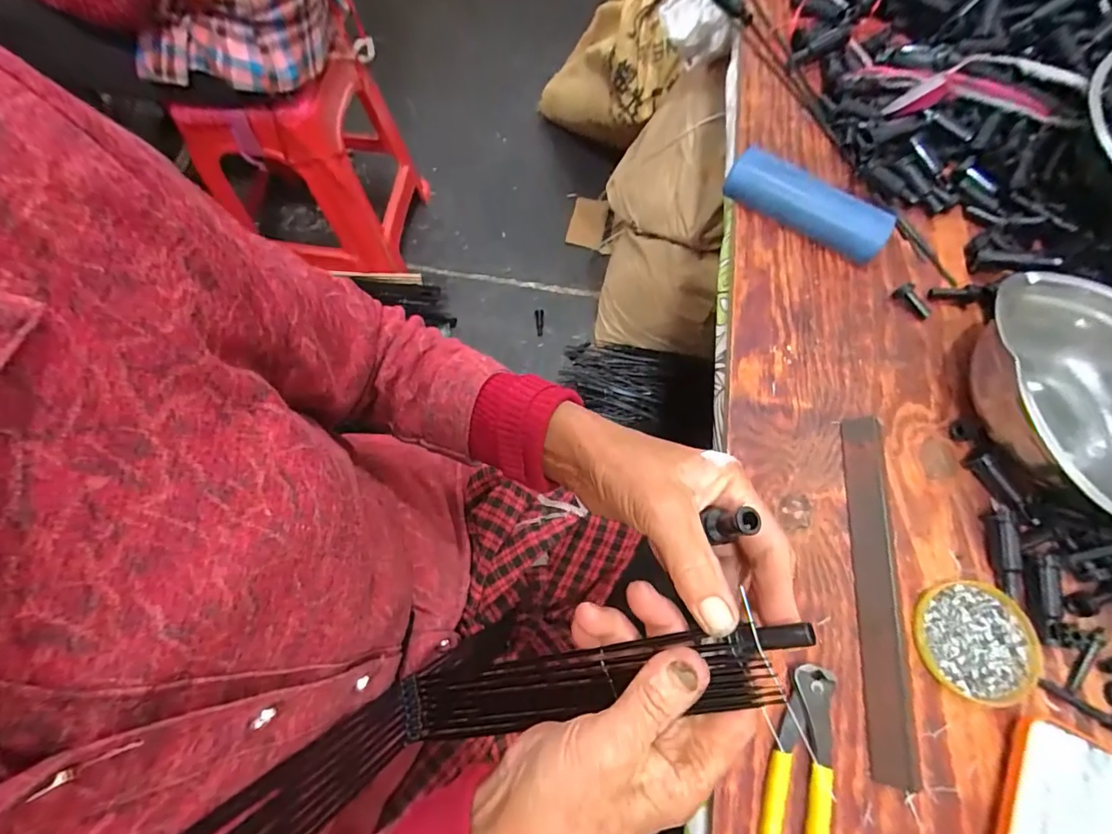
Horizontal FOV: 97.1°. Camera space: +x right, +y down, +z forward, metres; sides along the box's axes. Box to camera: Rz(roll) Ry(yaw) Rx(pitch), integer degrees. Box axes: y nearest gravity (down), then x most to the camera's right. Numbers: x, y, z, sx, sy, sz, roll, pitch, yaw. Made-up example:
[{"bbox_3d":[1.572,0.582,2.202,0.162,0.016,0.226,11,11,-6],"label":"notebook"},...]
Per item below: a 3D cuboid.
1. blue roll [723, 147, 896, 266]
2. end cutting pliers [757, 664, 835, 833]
[{"bbox_3d":[0.254,-0.215,0.495,0.162,0.037,0.051,32,73,10],"label":"blue roll"},{"bbox_3d":[0.164,0.258,0.335,0.045,0.017,0.162,15,71,4],"label":"end cutting pliers"}]

